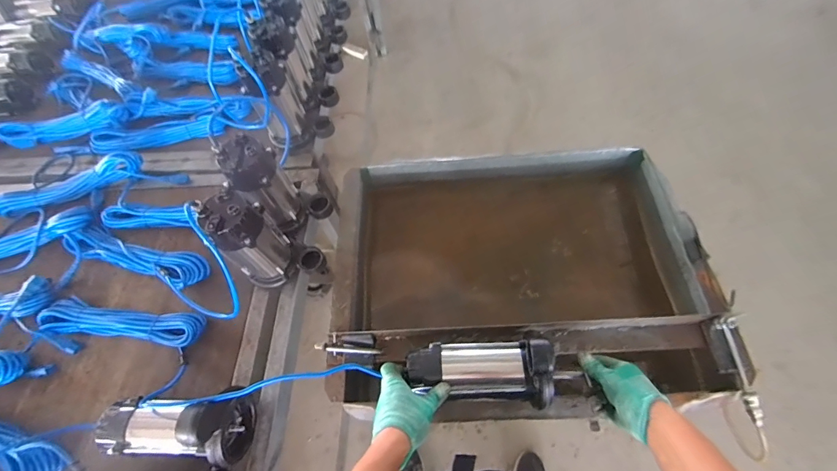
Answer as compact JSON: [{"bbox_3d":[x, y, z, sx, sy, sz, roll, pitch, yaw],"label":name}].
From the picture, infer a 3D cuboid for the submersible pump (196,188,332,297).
[{"bbox_3d":[-0.298,0.016,0.729,0.153,0.231,0.109,12,64,12],"label":"submersible pump"}]

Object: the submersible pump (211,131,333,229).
[{"bbox_3d":[-0.294,-0.106,0.790,0.147,0.224,0.095,-28,63,-9],"label":"submersible pump"}]

